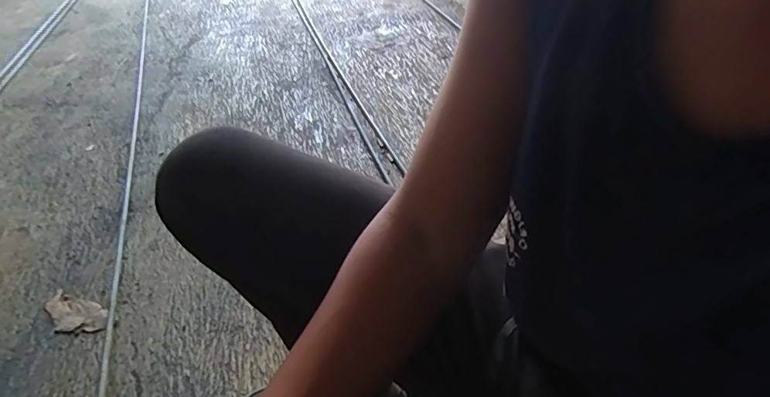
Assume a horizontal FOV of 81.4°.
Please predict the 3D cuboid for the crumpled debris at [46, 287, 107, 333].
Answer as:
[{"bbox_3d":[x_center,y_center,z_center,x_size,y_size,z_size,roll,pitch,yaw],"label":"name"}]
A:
[{"bbox_3d":[-0.573,0.214,0.825,0.149,0.009,0.066,13,44,17],"label":"crumpled debris"}]

